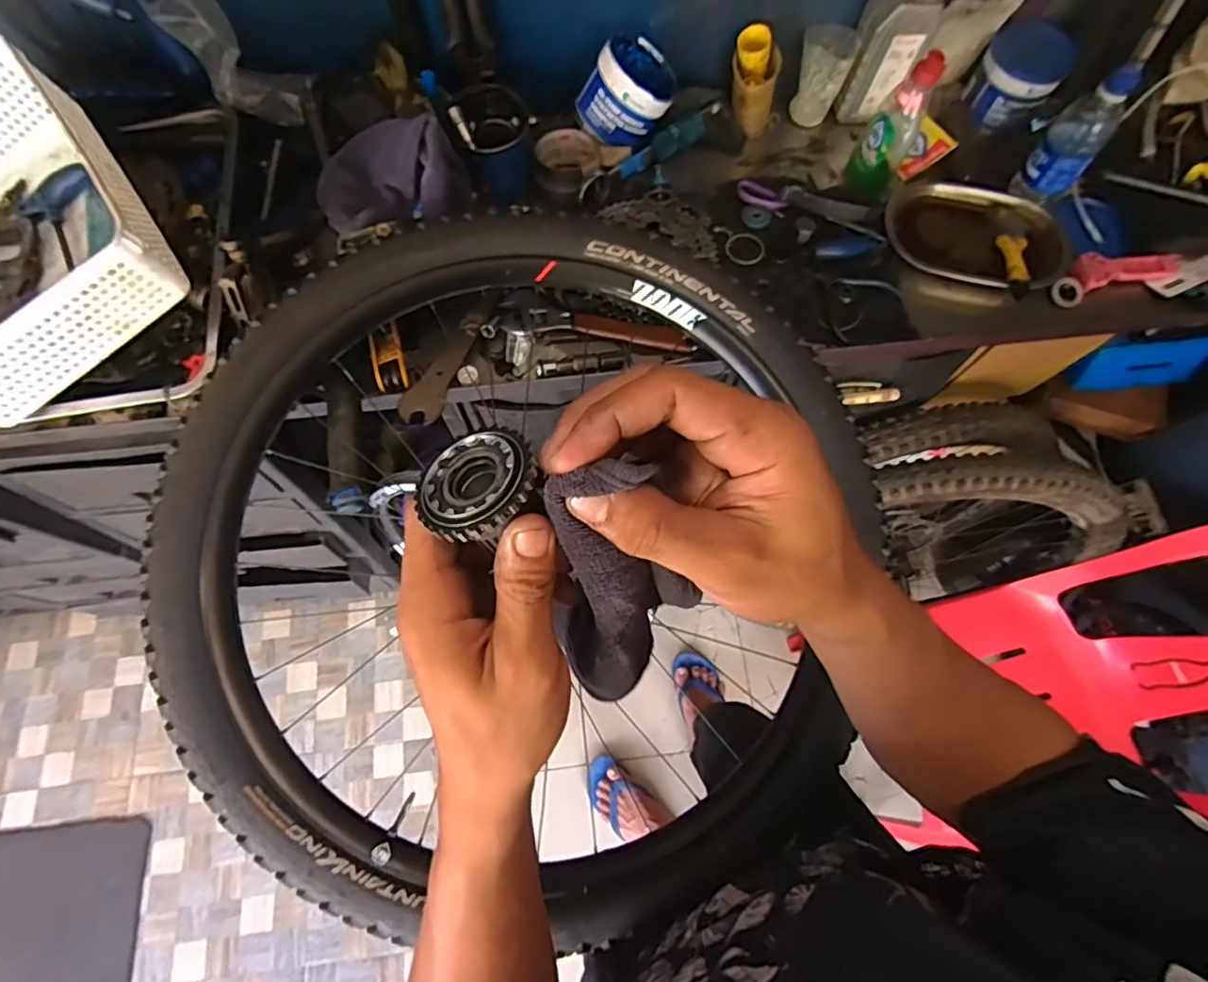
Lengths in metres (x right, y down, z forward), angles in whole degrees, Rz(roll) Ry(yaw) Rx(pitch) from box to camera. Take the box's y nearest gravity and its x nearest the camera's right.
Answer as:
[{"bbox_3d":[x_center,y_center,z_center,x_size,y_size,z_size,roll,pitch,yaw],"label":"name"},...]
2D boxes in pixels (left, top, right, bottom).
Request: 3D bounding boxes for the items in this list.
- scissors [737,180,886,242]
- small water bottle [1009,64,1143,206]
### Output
[{"bbox_3d":[0.270,-0.372,0.770,0.191,0.021,0.041,19,71,6],"label":"scissors"},{"bbox_3d":[0.572,-0.426,0.727,0.066,0.151,0.059,43,75,13],"label":"small water bottle"}]

